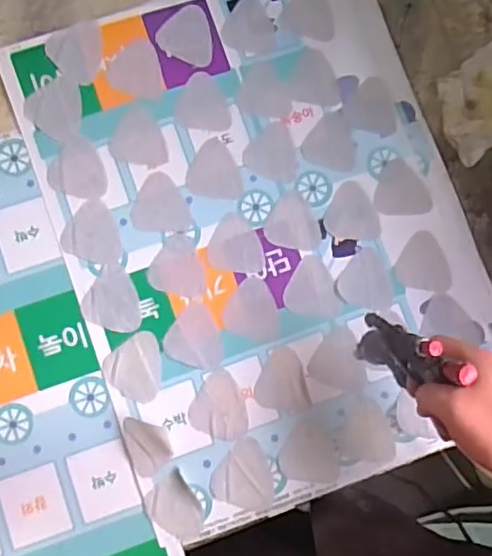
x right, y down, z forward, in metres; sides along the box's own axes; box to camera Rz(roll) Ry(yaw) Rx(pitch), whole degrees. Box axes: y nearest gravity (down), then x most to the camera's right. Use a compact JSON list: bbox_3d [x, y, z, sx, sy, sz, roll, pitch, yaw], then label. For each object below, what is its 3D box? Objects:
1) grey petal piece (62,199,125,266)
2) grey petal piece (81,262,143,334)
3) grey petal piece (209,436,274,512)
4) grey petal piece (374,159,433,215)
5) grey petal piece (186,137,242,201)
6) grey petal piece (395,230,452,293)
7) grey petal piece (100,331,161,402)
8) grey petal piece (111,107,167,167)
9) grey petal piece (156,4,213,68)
[{"bbox_3d":[-0.152,-0.046,0.581,0.058,0.004,0.062,2,84,-2],"label":"grey petal piece"},{"bbox_3d":[-0.127,0.022,0.582,0.057,0.007,0.060,0,84,-2],"label":"grey petal piece"},{"bbox_3d":[-0.004,0.190,0.564,0.056,0.004,0.066,-9,84,-3],"label":"grey petal piece"},{"bbox_3d":[0.161,-0.093,0.602,0.056,0.004,0.056,-2,84,-3],"label":"grey petal piece"},{"bbox_3d":[-0.030,-0.110,0.593,0.056,0.004,0.059,4,84,-2],"label":"grey petal piece"},{"bbox_3d":[0.182,-0.017,0.594,0.055,0.004,0.058,10,84,-1],"label":"grey petal piece"},{"bbox_3d":[-0.105,0.084,0.572,0.057,0.004,0.060,32,84,1],"label":"grey petal piece"},{"bbox_3d":[-0.105,-0.143,0.594,0.056,0.004,0.056,14,84,-1],"label":"grey petal piece"},{"bbox_3d":[-0.063,-0.250,0.605,0.054,0.004,0.063,-2,84,-3],"label":"grey petal piece"}]

